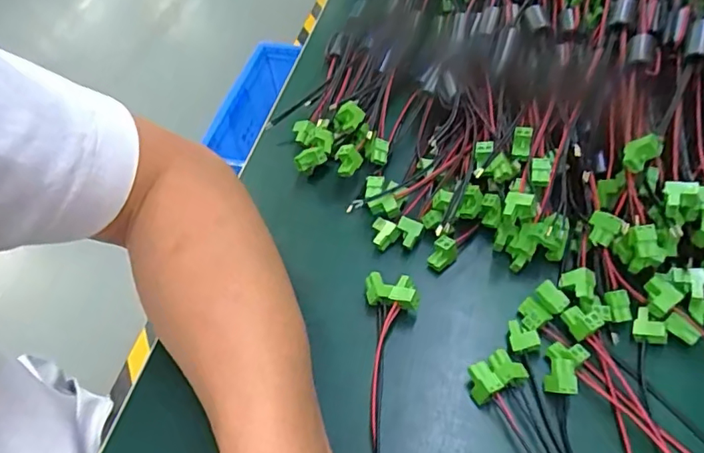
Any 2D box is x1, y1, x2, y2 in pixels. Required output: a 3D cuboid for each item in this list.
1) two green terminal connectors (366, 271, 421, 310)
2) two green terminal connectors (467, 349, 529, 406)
[{"bbox_3d":[0.025,0.042,0.322,0.034,0.023,0.019,12,57,13],"label":"two green terminal connectors"},{"bbox_3d":[0.078,0.082,0.290,0.031,0.014,0.018,-24,56,-12],"label":"two green terminal connectors"}]

